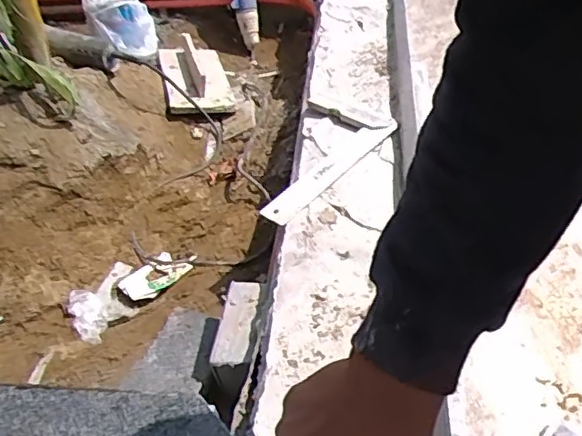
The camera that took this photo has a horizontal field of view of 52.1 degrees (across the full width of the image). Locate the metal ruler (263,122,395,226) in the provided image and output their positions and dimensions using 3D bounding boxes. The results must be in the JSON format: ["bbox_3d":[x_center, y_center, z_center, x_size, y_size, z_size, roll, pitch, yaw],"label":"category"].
[{"bbox_3d":[0.053,-0.068,0.798,0.046,0.009,0.236,28,52,32],"label":"metal ruler"}]

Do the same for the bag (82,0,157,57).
[{"bbox_3d":[-0.379,-0.436,1.334,0.129,0.103,0.136,-18,44,-13],"label":"bag"}]

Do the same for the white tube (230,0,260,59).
[{"bbox_3d":[-0.111,-0.509,1.418,0.066,0.220,0.043,-10,4,-4],"label":"white tube"}]

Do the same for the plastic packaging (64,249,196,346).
[{"bbox_3d":[-0.233,0.095,0.849,0.179,0.028,0.099,-35,50,-28],"label":"plastic packaging"}]

